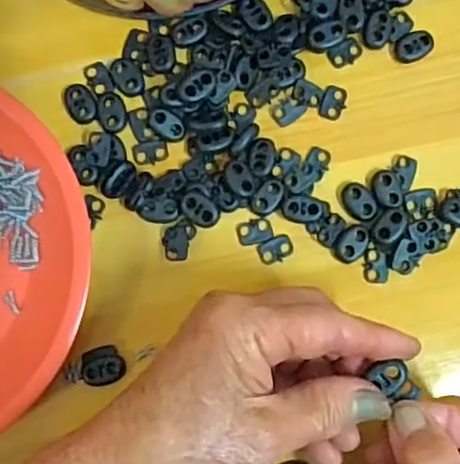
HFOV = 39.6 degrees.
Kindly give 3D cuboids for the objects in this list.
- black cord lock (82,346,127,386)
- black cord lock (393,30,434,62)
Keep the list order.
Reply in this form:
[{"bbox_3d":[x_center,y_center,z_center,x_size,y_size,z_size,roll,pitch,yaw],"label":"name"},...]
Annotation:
[{"bbox_3d":[-0.064,0.068,0.324,0.022,0.004,0.018,-14,86,-4],"label":"black cord lock"},{"bbox_3d":[0.100,-0.101,0.347,0.022,0.004,0.015,-22,86,-5],"label":"black cord lock"}]

